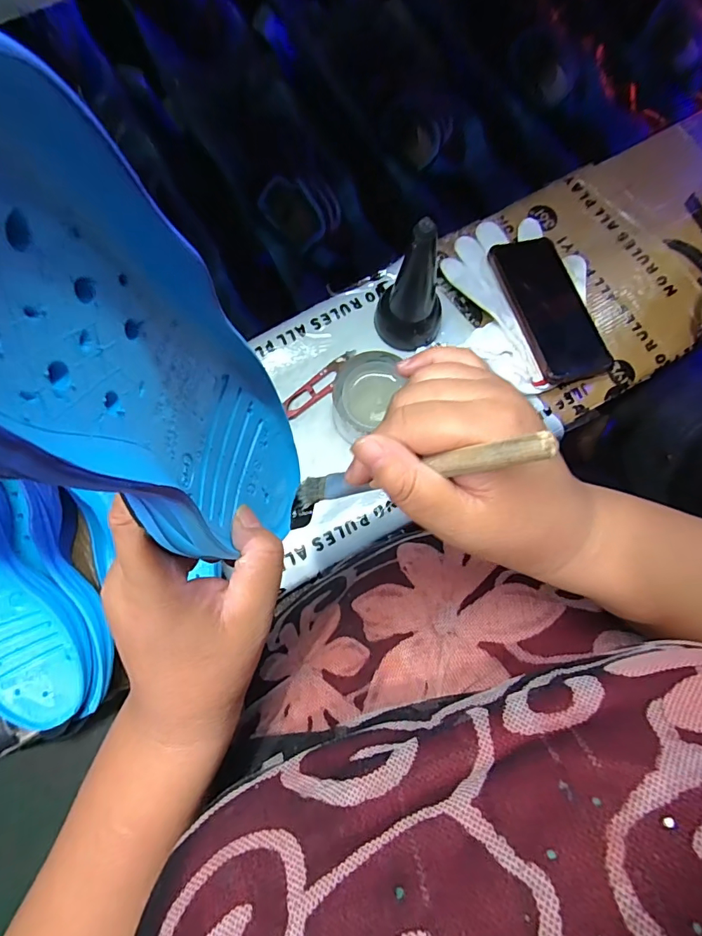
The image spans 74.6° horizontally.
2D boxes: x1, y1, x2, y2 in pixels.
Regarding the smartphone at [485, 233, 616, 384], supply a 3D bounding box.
[{"bbox_3d":[0.210,-0.171,0.487,0.084,0.008,0.165,-13,74,-14],"label":"smartphone"}]

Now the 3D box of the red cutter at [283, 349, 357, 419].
[{"bbox_3d":[-0.030,-0.087,0.479,0.097,0.007,0.022,-42,82,-9],"label":"red cutter"}]

